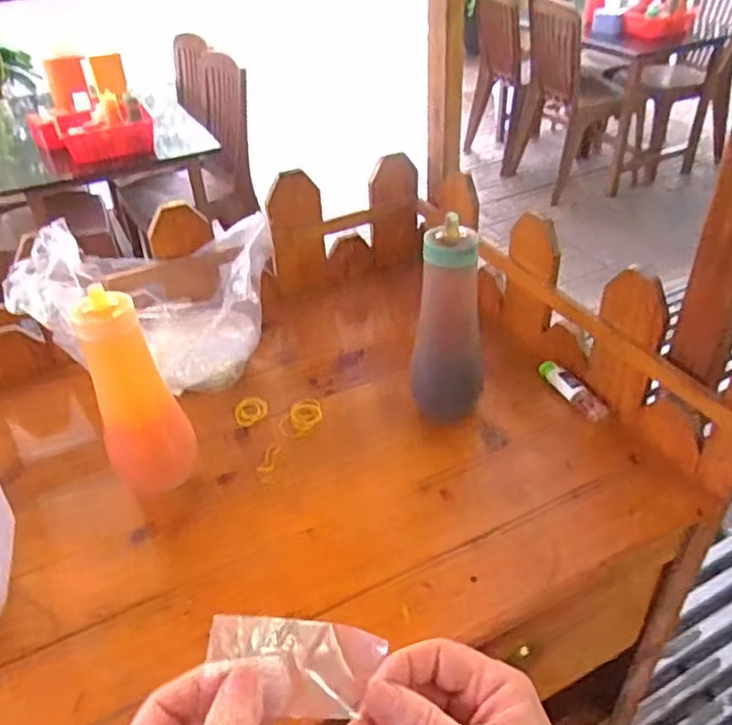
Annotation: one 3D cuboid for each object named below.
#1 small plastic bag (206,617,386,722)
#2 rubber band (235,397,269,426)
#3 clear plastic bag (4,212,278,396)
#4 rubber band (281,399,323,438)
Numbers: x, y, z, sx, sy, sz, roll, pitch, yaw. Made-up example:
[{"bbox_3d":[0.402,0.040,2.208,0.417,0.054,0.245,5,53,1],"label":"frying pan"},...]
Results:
[{"bbox_3d":[-0.036,0.156,0.330,0.086,0.014,0.044,14,63,-21],"label":"small plastic bag"},{"bbox_3d":[-0.112,0.048,0.627,0.028,0.004,0.036,26,52,15],"label":"rubber band"},{"bbox_3d":[-0.206,-0.069,0.641,0.234,0.159,0.144,-12,38,-10],"label":"clear plastic bag"},{"bbox_3d":[-0.061,0.054,0.613,0.042,0.011,0.039,-16,39,-15],"label":"rubber band"}]

